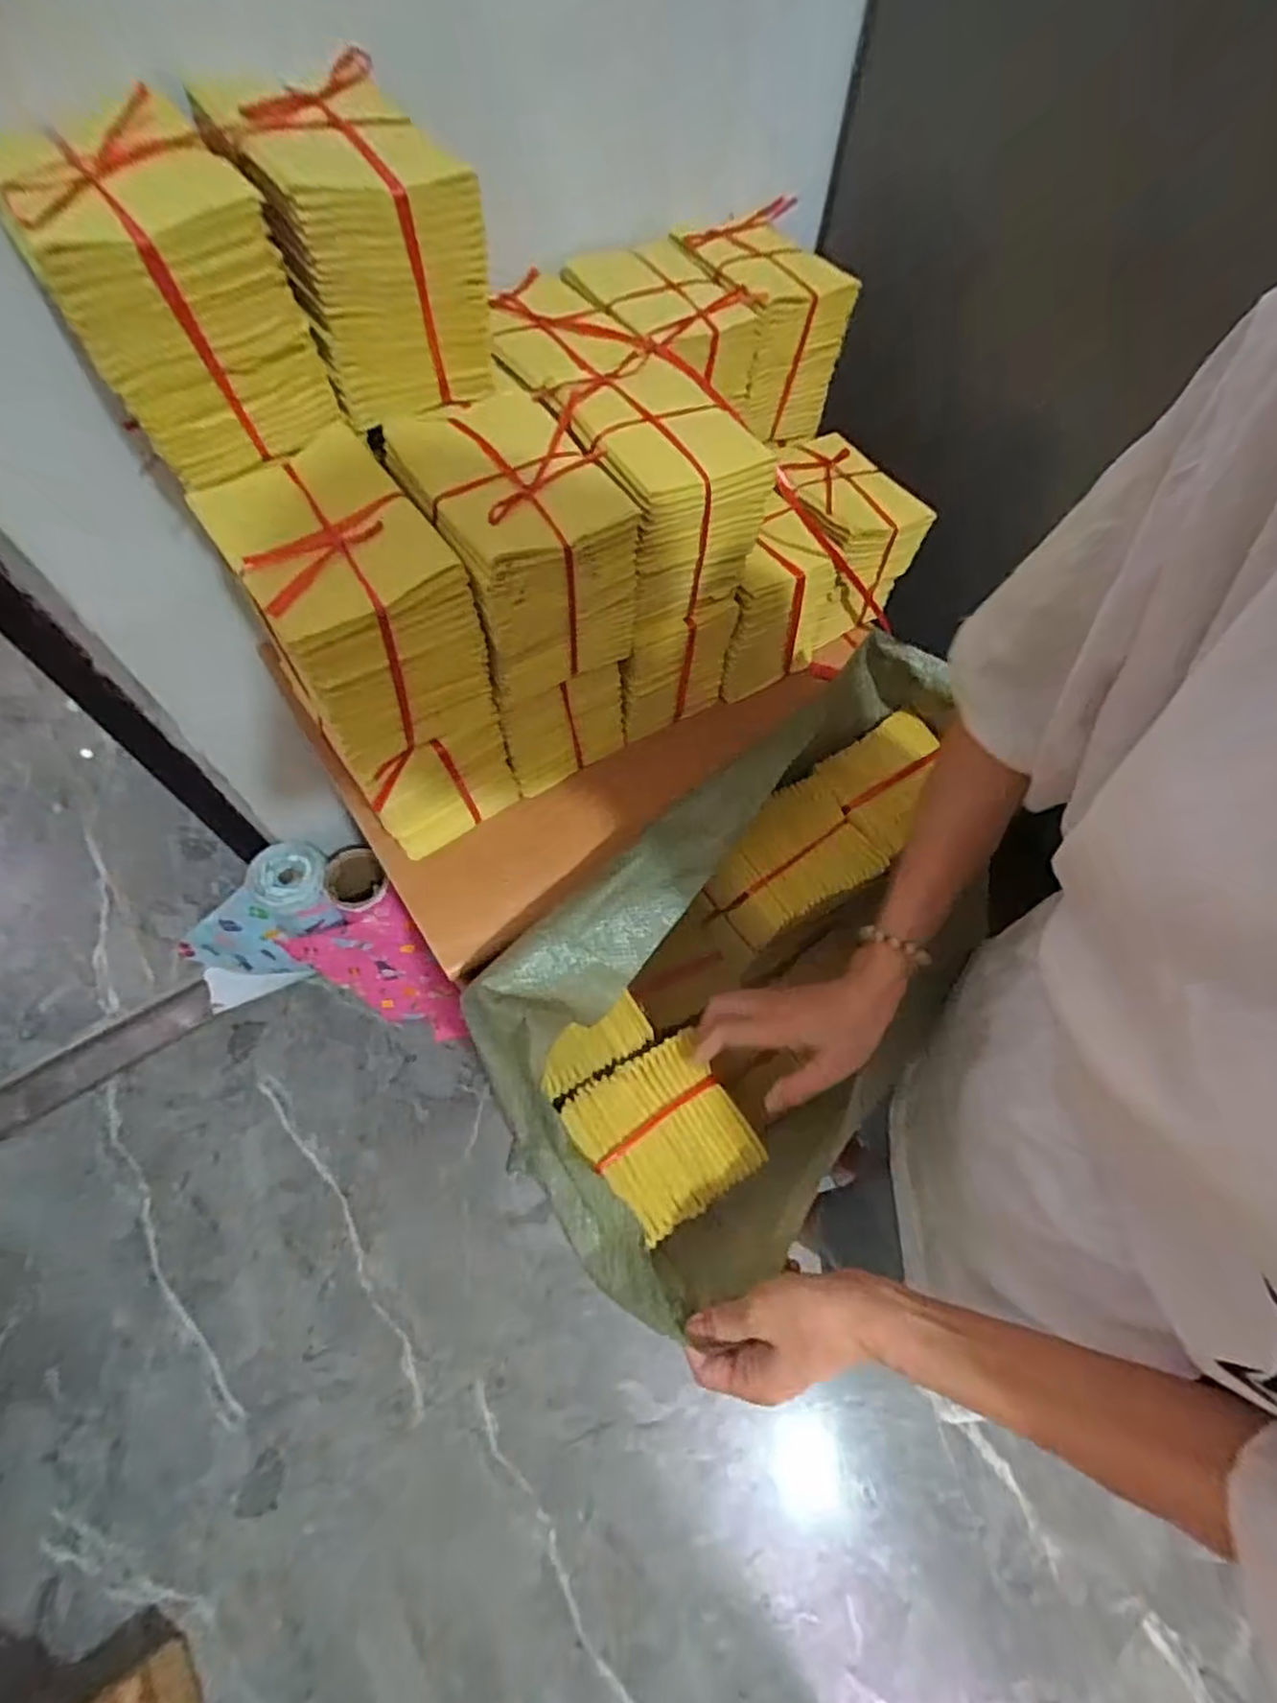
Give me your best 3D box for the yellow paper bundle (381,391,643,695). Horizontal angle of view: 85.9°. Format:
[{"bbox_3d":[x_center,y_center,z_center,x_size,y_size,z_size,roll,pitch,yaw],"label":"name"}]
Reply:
[{"bbox_3d":[-0.094,-0.245,0.553,0.133,0.150,0.199,-26,66,-14],"label":"yellow paper bundle"}]

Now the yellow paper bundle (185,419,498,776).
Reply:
[{"bbox_3d":[-0.205,-0.182,0.509,0.126,0.142,0.172,-32,68,-17],"label":"yellow paper bundle"}]

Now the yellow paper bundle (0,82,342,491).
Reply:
[{"bbox_3d":[-0.304,-0.361,0.447,0.127,0.138,0.156,-36,69,-18],"label":"yellow paper bundle"}]

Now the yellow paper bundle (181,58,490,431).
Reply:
[{"bbox_3d":[-0.197,-0.430,0.494,0.123,0.141,0.157,-31,68,-16],"label":"yellow paper bundle"}]

